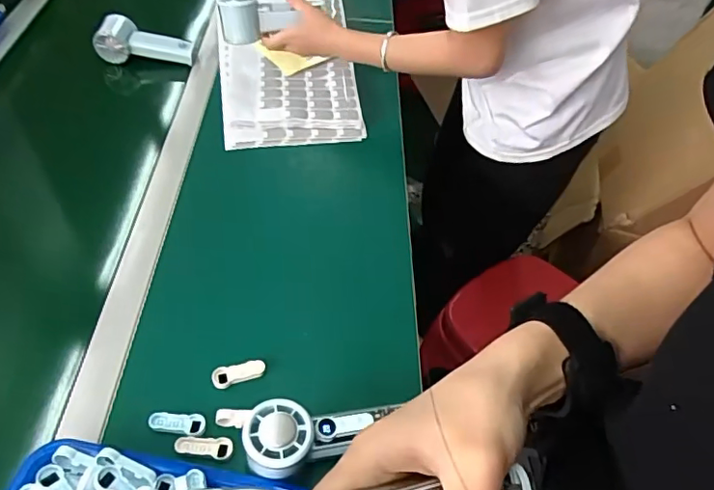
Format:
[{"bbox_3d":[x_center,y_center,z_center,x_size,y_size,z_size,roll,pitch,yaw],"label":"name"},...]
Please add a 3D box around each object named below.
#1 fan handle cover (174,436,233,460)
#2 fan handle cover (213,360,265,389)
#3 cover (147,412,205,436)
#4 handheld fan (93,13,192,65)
[{"bbox_3d":[-0.137,0.181,0.492,0.051,0.009,0.020,7,50,3],"label":"fan handle cover"},{"bbox_3d":[-0.116,0.127,0.537,0.051,0.011,0.020,-6,51,-7],"label":"fan handle cover"},{"bbox_3d":[-0.165,0.164,0.505,0.051,0.010,0.019,7,50,3],"label":"cover"},{"bbox_3d":[-0.339,-0.324,0.869,0.141,0.055,0.044,7,50,3],"label":"handheld fan"}]

